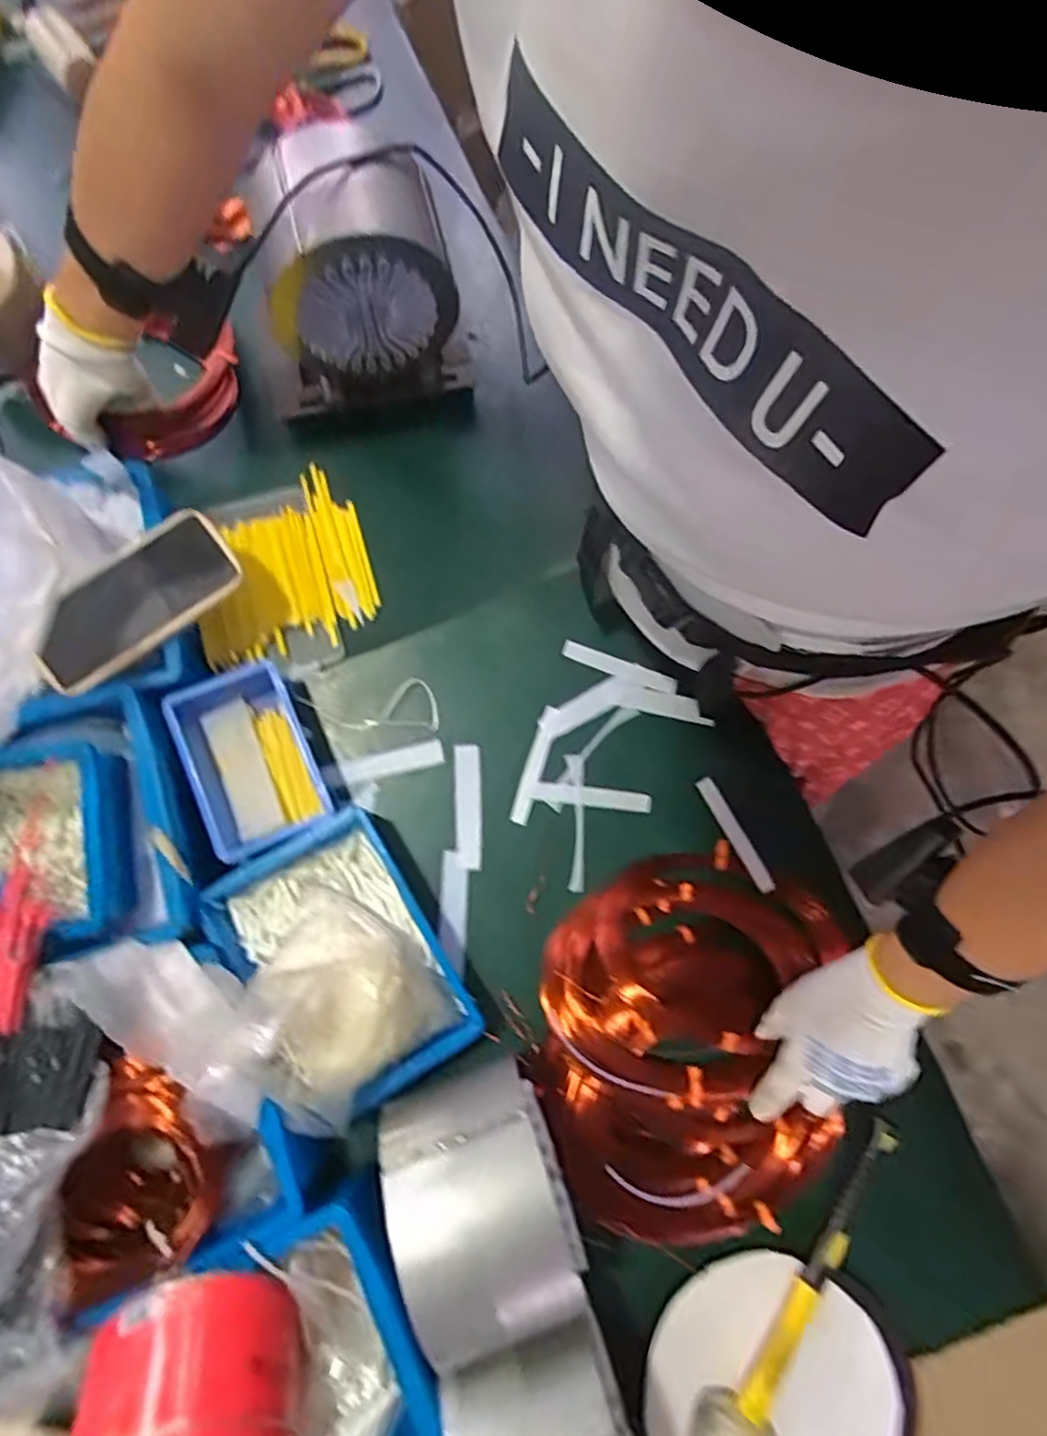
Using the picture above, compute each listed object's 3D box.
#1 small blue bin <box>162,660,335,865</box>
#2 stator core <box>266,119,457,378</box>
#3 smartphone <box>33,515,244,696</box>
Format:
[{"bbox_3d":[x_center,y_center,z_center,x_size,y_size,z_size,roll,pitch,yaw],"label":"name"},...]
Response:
[{"bbox_3d":[-0.226,0.038,0.570,0.097,0.058,0.146,-24,78,-5],"label":"small blue bin"},{"bbox_3d":[-0.146,-0.391,0.569,0.152,0.138,0.108,-13,77,-2],"label":"stator core"},{"bbox_3d":[-0.309,-0.093,0.532,0.163,0.016,0.077,-41,88,-13],"label":"smartphone"}]

